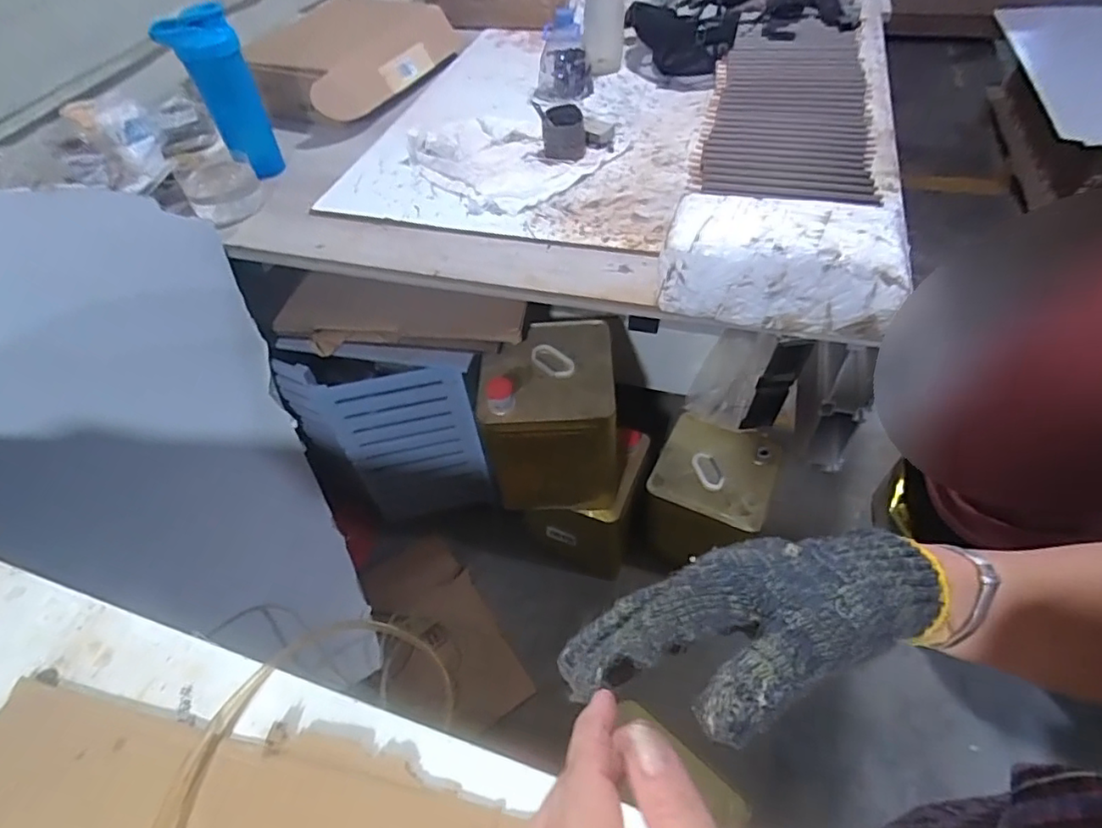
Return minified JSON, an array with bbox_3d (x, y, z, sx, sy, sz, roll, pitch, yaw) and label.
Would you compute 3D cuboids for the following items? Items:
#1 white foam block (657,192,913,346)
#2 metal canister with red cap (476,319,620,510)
[{"bbox_3d":[0.248,-0.156,0.644,0.237,0.120,0.104,12,53,14],"label":"white foam block"},{"bbox_3d":[0.006,0.015,1.162,0.257,0.338,0.236,-2,51,4],"label":"metal canister with red cap"}]

